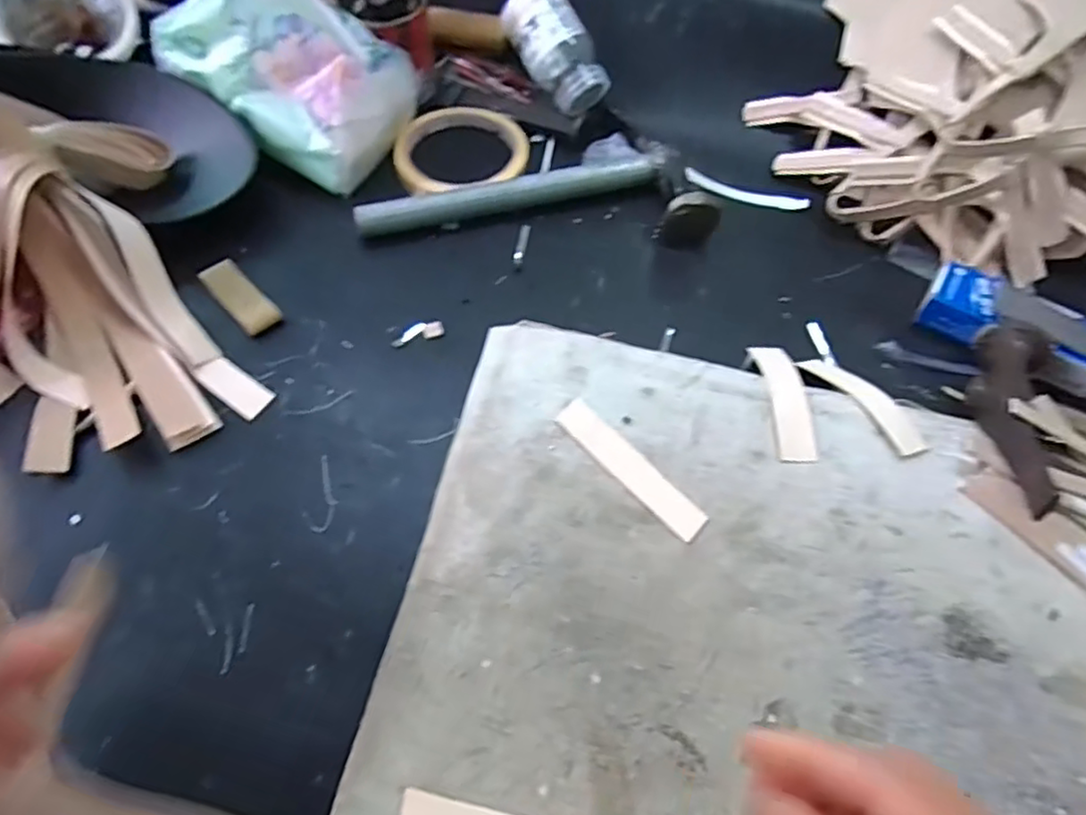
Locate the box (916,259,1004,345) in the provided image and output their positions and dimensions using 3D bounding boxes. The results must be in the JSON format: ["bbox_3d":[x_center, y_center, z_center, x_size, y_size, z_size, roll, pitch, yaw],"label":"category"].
[{"bbox_3d":[0.257,-0.065,0.416,0.037,0.021,0.046,30,63,16],"label":"box"}]

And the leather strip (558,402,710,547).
[{"bbox_3d":[0.043,0.029,0.335,0.018,0.004,0.089,-38,67,-21],"label":"leather strip"}]

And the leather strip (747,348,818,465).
[{"bbox_3d":[0.131,-0.007,0.368,0.023,0.013,0.086,1,45,2],"label":"leather strip"}]

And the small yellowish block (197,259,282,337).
[{"bbox_3d":[-0.184,-0.067,0.412,0.023,0.010,0.059,-39,67,-22],"label":"small yellowish block"}]

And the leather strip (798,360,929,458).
[{"bbox_3d":[0.174,-0.003,0.368,0.020,0.012,0.079,-26,50,-11],"label":"leather strip"}]

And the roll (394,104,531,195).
[{"bbox_3d":[-0.059,-0.184,0.484,0.086,0.016,0.091,1,59,-1],"label":"roll"}]

